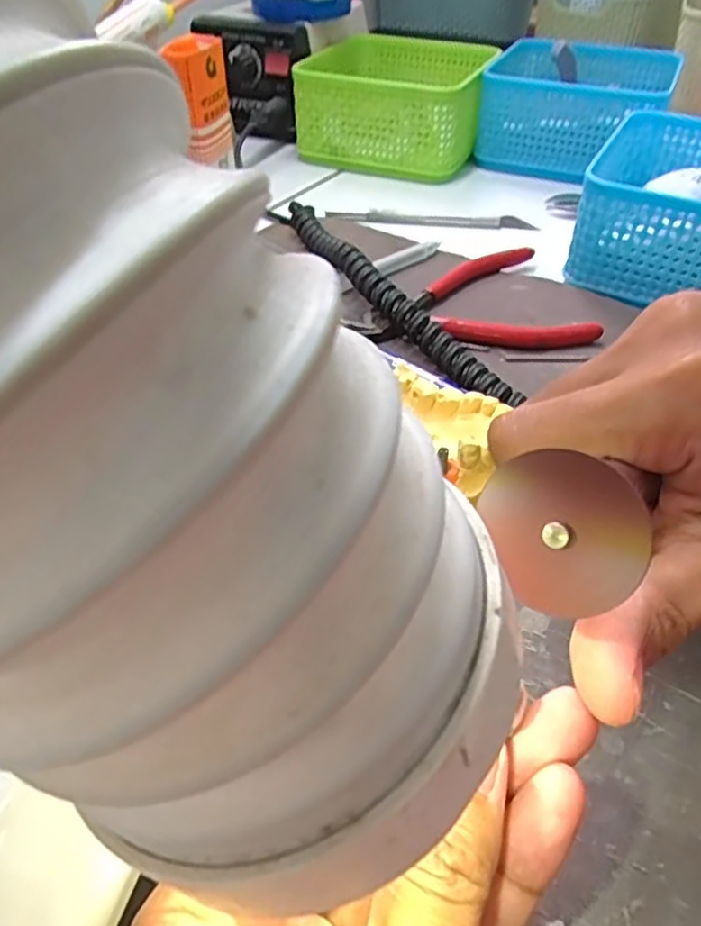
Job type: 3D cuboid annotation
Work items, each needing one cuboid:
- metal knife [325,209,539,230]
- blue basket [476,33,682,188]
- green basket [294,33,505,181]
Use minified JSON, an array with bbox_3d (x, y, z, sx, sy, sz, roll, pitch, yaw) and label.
[{"bbox_3d":[0.052,-0.162,0.450,0.133,0.008,0.012,4,43,3],"label":"metal knife"},{"bbox_3d":[0.174,-0.272,0.522,0.128,0.061,0.133,16,45,16],"label":"blue basket"},{"bbox_3d":[0.038,-0.282,0.533,0.133,0.063,0.132,13,44,12],"label":"green basket"}]

